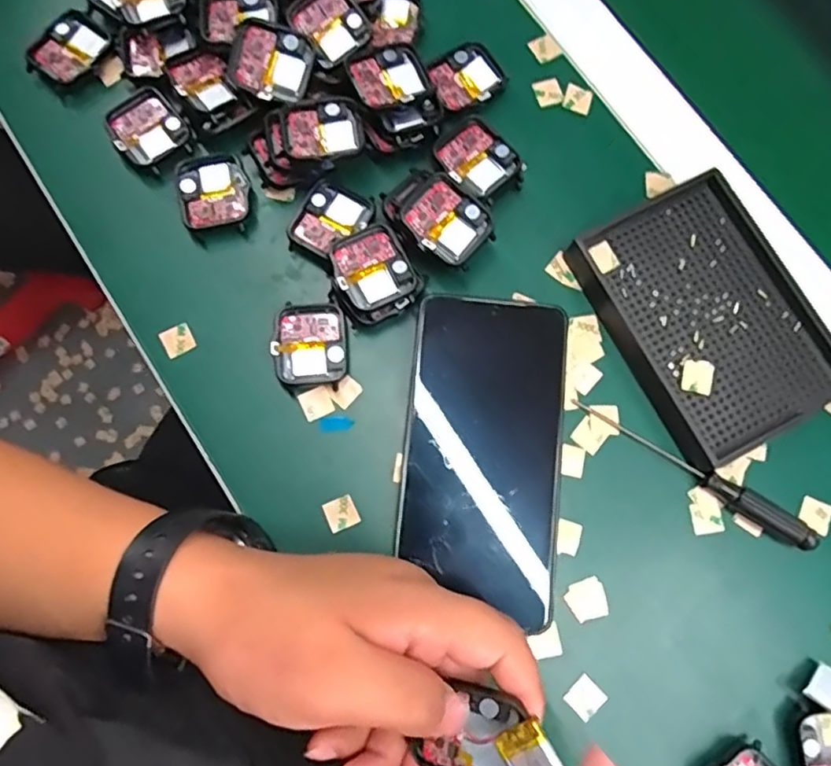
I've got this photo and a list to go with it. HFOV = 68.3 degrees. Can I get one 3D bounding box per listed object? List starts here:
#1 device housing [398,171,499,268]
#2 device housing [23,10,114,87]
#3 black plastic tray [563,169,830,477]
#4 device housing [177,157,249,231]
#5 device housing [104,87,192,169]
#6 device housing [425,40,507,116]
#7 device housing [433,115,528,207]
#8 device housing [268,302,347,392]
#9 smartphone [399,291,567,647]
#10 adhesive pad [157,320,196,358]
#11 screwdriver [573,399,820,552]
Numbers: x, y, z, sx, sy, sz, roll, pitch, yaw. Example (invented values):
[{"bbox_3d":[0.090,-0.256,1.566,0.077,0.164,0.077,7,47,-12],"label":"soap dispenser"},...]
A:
[{"bbox_3d":[0.016,-0.084,0.317,0.042,0.011,0.038,43,82,-5],"label":"device housing"},{"bbox_3d":[-0.197,-0.191,0.353,0.032,0.014,0.047,38,79,6],"label":"device housing"},{"bbox_3d":[0.154,-0.035,0.324,0.093,0.018,0.134,-27,80,-7],"label":"black plastic tray"},{"bbox_3d":[-0.111,-0.104,0.339,0.037,0.014,0.041,-7,78,-3],"label":"device housing"},{"bbox_3d":[-0.151,-0.143,0.345,0.038,0.011,0.045,-40,82,-9],"label":"device housing"},{"bbox_3d":[0.027,-0.176,0.352,0.048,0.014,0.035,-35,81,-8],"label":"device housing"},{"bbox_3d":[0.034,-0.121,0.339,0.037,0.018,0.045,-38,81,-9],"label":"device housing"},{"bbox_3d":[-0.055,-0.020,0.323,0.036,0.013,0.045,-2,78,-2],"label":"device housing"},{"bbox_3d":[0.034,0.033,0.309,0.075,0.014,0.155,5,78,-1],"label":"smartphone"},{"bbox_3d":[-0.127,-0.023,0.327,0.016,0.004,0.016,-30,86,-11],"label":"adhesive pad"},{"bbox_3d":[0.140,0.045,0.309,0.129,0.015,0.012,32,79,5],"label":"screwdriver"}]

